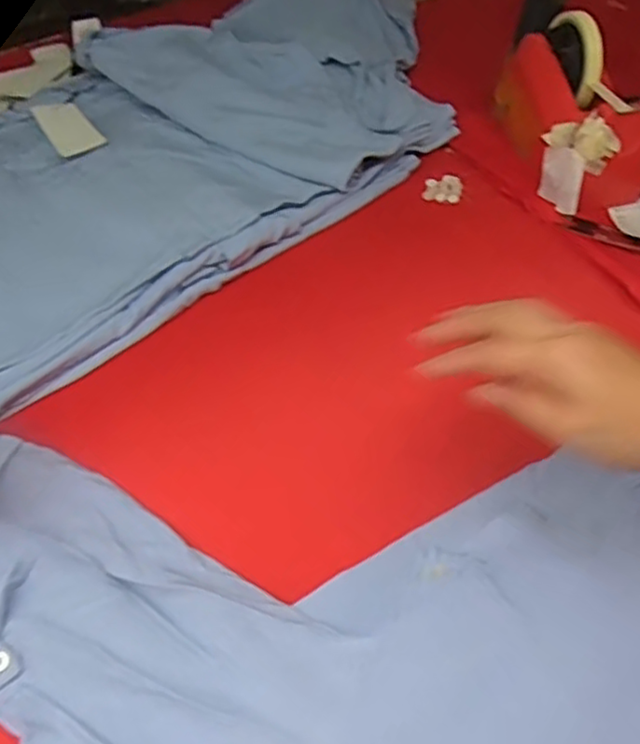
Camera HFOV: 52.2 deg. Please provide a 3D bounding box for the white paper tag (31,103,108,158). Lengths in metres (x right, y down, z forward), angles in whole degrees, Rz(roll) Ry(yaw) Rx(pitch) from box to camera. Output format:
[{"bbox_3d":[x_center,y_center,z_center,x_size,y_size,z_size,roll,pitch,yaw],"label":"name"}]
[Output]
[{"bbox_3d":[-0.263,-0.258,0.681,0.045,0.008,0.108,-28,57,-16],"label":"white paper tag"}]

